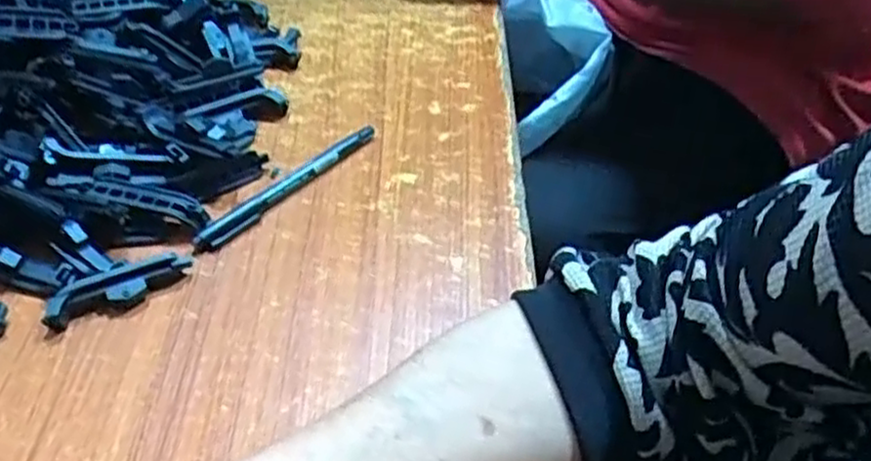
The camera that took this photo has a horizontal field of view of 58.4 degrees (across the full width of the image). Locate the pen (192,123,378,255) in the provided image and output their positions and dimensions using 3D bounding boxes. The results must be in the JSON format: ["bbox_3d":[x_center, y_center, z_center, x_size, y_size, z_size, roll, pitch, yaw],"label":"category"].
[{"bbox_3d":[-0.088,-0.028,0.470,0.010,0.010,0.136,32,54,28],"label":"pen"}]

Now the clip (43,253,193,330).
[{"bbox_3d":[-0.166,0.030,0.410,0.073,0.019,0.017,-18,48,-16],"label":"clip"}]

